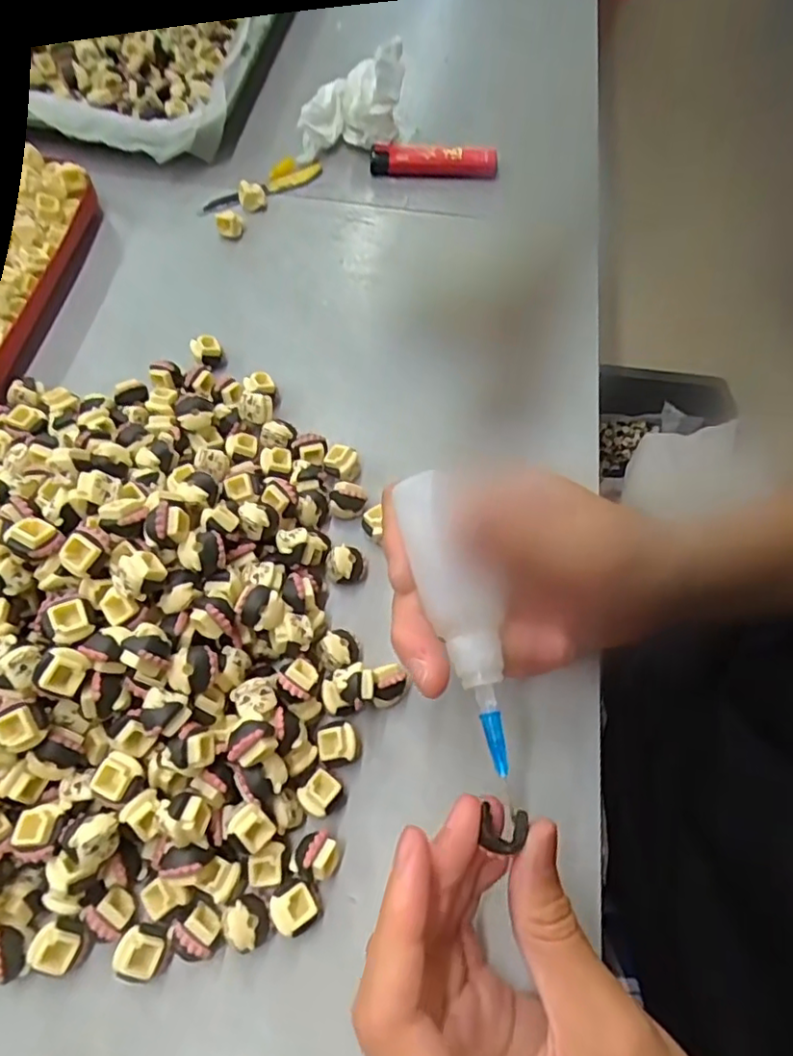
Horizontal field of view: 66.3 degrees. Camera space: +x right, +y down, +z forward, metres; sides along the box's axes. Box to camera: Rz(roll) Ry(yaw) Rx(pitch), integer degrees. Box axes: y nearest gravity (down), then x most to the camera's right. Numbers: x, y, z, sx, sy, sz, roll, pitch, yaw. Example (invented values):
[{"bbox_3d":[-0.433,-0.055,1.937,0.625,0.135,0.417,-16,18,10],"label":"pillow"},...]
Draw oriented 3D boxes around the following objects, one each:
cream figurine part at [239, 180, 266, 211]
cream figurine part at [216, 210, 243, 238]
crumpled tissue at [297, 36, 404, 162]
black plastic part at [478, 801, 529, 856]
[{"bbox_3d":[-0.087,-0.201,0.366,0.015,0.013,0.011,-15,67,-8],"label":"cream figurine part"},{"bbox_3d":[-0.098,-0.178,0.354,0.015,0.009,0.011,-15,67,-8],"label":"cream figurine part"},{"bbox_3d":[-0.031,-0.270,0.383,0.071,0.042,0.044,-13,66,-8],"label":"crumpled tissue"},{"bbox_3d":[0.031,0.087,0.176,0.013,0.004,0.011,14,66,5],"label":"black plastic part"}]

